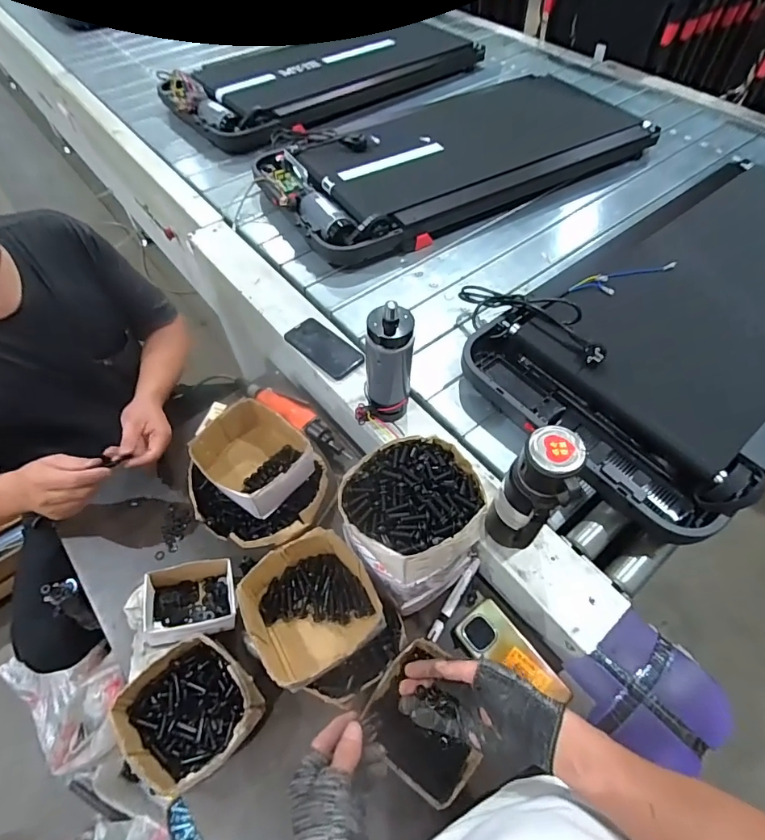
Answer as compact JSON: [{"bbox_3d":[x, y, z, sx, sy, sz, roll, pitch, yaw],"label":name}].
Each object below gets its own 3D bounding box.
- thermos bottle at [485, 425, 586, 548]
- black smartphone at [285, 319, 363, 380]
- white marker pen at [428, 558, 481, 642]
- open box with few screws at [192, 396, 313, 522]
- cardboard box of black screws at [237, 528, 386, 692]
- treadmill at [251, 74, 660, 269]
[{"bbox_3d":[0.187,0.104,0.592,0.068,0.247,0.070,26,60,16],"label":"thermos bottle"},{"bbox_3d":[-0.115,-0.145,0.893,0.169,0.016,0.070,40,65,23],"label":"black smartphone"},{"bbox_3d":[0.112,0.275,0.697,0.016,0.015,0.143,31,62,19],"label":"white marker pen"},{"bbox_3d":[-0.204,0.062,0.729,0.157,0.076,0.138,31,62,19],"label":"open box with few screws"},{"bbox_3d":[-0.091,0.240,0.588,0.166,0.066,0.160,-21,59,-14],"label":"cardboard box of black screws"},{"bbox_3d":[0.211,-0.757,1.246,1.076,0.098,0.542,-26,60,-16],"label":"treadmill"}]

